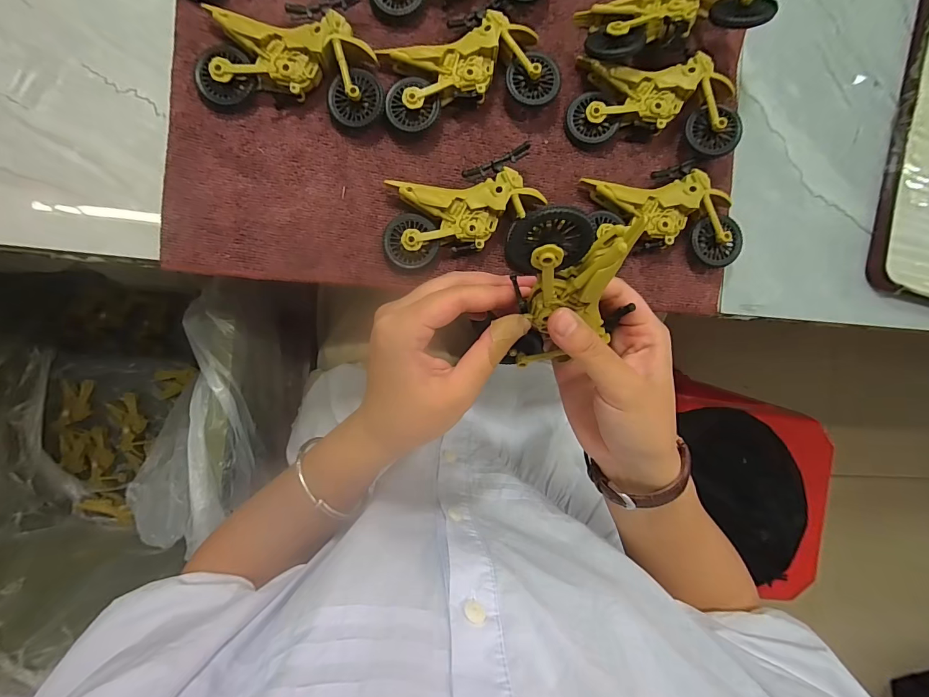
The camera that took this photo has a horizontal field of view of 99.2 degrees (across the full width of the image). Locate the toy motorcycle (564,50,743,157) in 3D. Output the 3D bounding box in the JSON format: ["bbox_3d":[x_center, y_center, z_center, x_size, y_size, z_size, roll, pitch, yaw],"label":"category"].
[{"bbox_3d":[0.132,-0.169,0.273,0.112,0.029,0.058,8,93,-5],"label":"toy motorcycle"}]

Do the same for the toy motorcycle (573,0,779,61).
[{"bbox_3d":[0.136,-0.220,0.262,0.111,0.023,0.054,-14,74,2],"label":"toy motorcycle"}]

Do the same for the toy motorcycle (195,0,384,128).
[{"bbox_3d":[-0.111,-0.185,0.253,0.111,0.023,0.067,3,93,-5],"label":"toy motorcycle"}]

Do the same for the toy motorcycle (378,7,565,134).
[{"bbox_3d":[0.003,-0.188,0.264,0.113,0.022,0.063,-10,94,-4],"label":"toy motorcycle"}]

